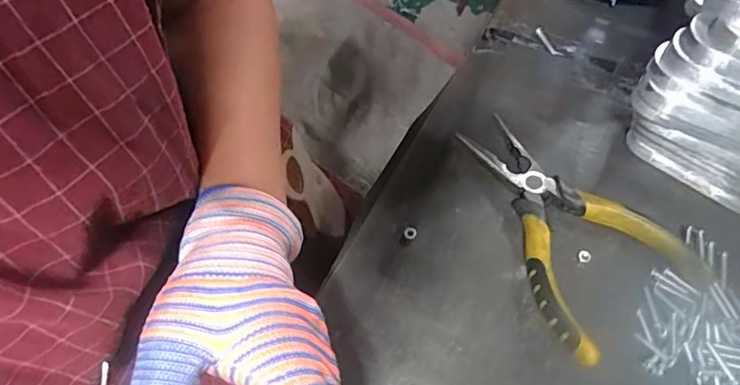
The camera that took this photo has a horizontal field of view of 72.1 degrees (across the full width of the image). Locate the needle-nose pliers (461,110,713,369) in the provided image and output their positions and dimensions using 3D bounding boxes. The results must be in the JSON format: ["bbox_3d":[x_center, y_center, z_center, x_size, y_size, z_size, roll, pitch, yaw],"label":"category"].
[{"bbox_3d":[0.109,0.012,0.294,0.089,0.017,0.143,-27,62,-12],"label":"needle-nose pliers"}]

